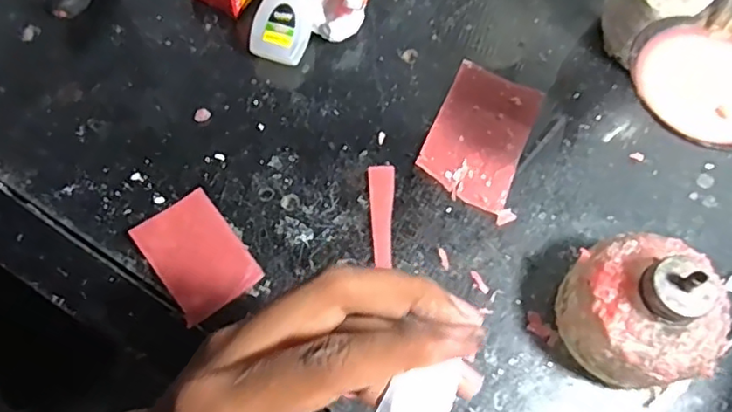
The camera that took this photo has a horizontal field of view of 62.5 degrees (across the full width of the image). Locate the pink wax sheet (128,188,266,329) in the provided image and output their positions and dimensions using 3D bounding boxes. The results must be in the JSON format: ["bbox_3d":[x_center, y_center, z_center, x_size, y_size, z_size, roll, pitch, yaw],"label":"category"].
[{"bbox_3d":[-0.094,0.027,0.335,0.046,0.004,0.066,-36,74,-15],"label":"pink wax sheet"}]

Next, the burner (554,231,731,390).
[{"bbox_3d":[0.138,0.050,0.298,0.066,0.072,0.071,-33,73,-14],"label":"burner"}]

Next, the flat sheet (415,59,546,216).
[{"bbox_3d":[0.069,-0.043,0.370,0.056,0.007,0.086,23,69,7],"label":"flat sheet"}]

